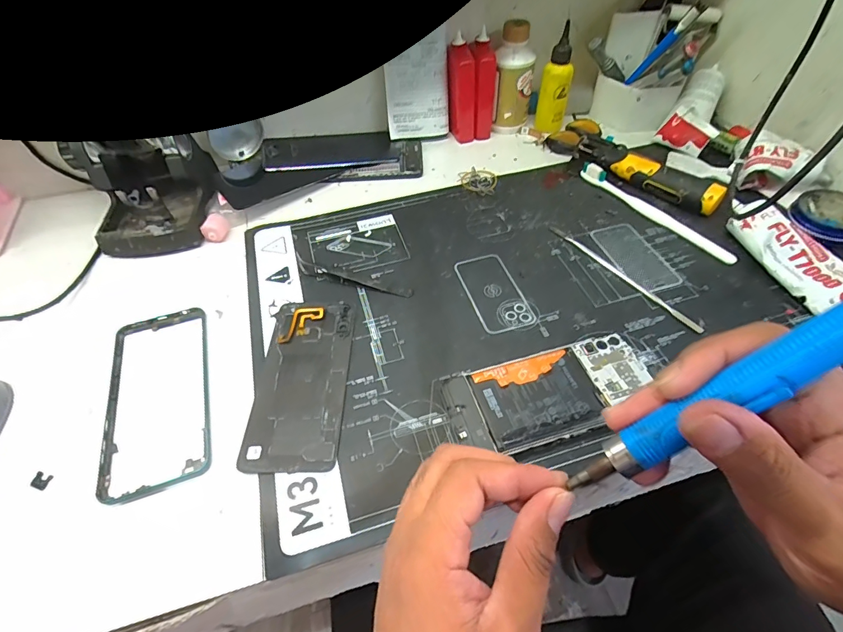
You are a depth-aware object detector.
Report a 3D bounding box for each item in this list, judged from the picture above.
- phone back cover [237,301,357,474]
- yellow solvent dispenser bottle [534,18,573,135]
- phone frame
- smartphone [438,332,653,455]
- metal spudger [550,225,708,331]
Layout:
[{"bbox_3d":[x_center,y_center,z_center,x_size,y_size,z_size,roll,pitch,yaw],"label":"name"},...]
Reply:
[{"bbox_3d":[-0.093,0.048,0.342,0.071,0.005,0.150,-2,51,1],"label":"phone back cover"},{"bbox_3d":[0.165,-0.285,0.528,0.026,0.113,0.030,-19,53,-12],"label":"yellow solvent dispenser bottle"},{"bbox_3d":[-0.208,0.060,0.341,0.077,0.005,0.163,-17,52,-10],"label":"phone frame"},{"bbox_3d":[0.095,0.058,0.321,0.152,0.010,0.068,-15,52,-9],"label":"smartphone"},{"bbox_3d":[0.183,-0.040,0.398,0.009,0.004,0.166,-29,56,-19],"label":"metal spudger"}]

